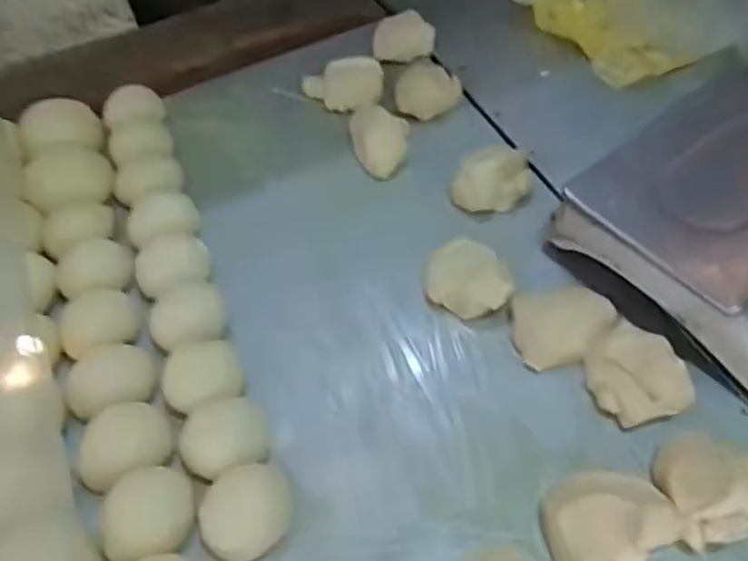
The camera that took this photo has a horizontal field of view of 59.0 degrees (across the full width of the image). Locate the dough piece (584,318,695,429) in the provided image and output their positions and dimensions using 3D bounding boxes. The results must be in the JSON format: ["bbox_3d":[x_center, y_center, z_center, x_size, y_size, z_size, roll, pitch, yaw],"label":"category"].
[{"bbox_3d":[0.272,0.094,0.687,0.089,0.047,0.104,-13,52,-5],"label":"dough piece"}]

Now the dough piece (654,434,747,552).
[{"bbox_3d":[0.314,0.191,0.615,0.096,0.034,0.094,-2,52,3],"label":"dough piece"}]

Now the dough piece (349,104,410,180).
[{"bbox_3d":[0.012,-0.202,0.929,0.082,0.047,0.112,-10,52,-3],"label":"dough piece"}]

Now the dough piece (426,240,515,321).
[{"bbox_3d":[0.110,-0.005,0.788,0.094,0.034,0.111,-8,52,-1],"label":"dough piece"}]

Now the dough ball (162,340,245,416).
[{"bbox_3d":[-0.189,0.106,0.727,0.083,0.040,0.080,-2,52,3],"label":"dough ball"}]

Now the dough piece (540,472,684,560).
[{"bbox_3d":[0.208,0.212,0.597,0.108,0.049,0.090,-23,53,-13],"label":"dough piece"}]

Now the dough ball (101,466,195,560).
[{"bbox_3d":[-0.223,0.229,0.648,0.085,0.040,0.074,-19,53,-10],"label":"dough ball"}]

